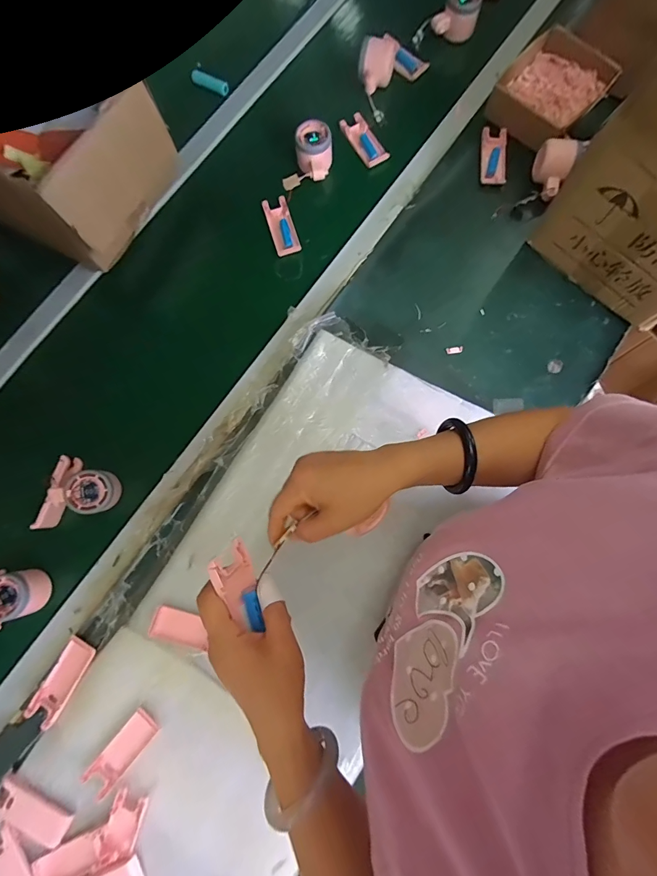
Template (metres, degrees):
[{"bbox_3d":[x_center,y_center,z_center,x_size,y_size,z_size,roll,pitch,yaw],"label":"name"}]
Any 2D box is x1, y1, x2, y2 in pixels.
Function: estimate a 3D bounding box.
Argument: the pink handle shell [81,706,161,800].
[{"bbox_3d":[-0.256,0.390,0.474,0.038,0.009,0.096,39,82,7],"label":"pink handle shell"}]

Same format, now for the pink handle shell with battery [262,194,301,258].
[{"bbox_3d":[-0.076,-0.349,0.626,0.040,0.012,0.102,-18,80,-3],"label":"pink handle shell with battery"}]

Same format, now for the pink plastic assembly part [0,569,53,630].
[{"bbox_3d":[-0.469,0.221,0.512,0.159,0.052,0.068,-9,79,-1],"label":"pink plastic assembly part"}]

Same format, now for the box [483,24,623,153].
[{"bbox_3d":[0.358,-0.570,0.630,0.150,0.056,0.170,42,82,7],"label":"box"}]

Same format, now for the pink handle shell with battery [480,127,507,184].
[{"bbox_3d":[0.276,-0.472,0.633,0.038,0.012,0.102,4,79,1],"label":"pink handle shell with battery"}]

